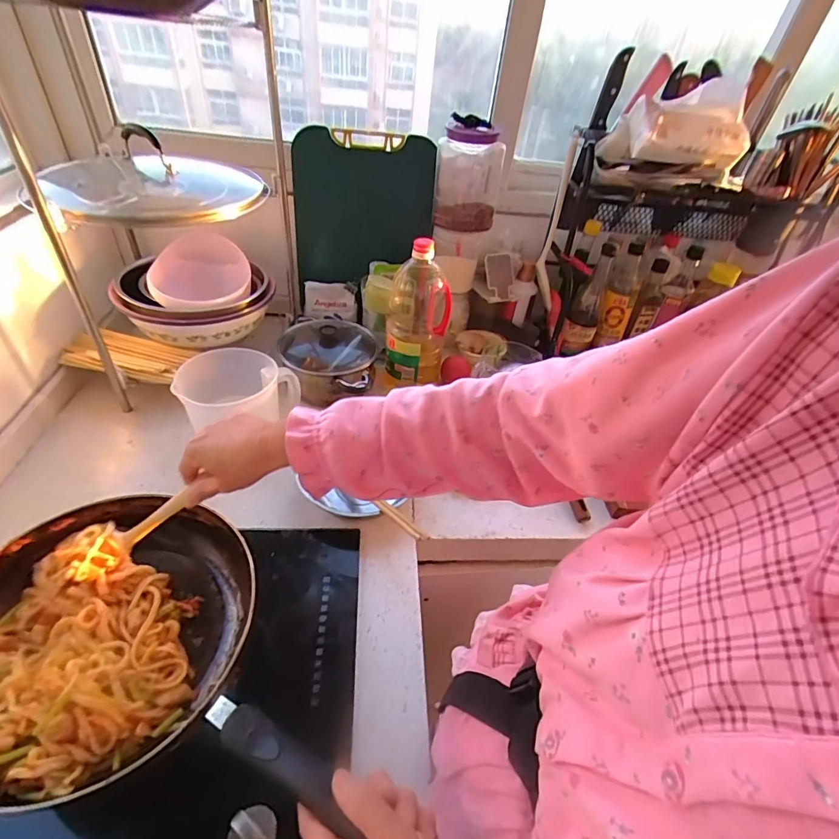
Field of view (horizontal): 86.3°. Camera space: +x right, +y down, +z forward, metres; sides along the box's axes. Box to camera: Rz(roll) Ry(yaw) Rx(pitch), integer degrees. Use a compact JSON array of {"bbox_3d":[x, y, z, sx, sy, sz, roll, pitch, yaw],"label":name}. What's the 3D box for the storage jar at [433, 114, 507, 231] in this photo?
[{"bbox_3d":[0.096,-0.475,0.861,0.119,0.174,0.146,11,42,4],"label":"storage jar"}]

